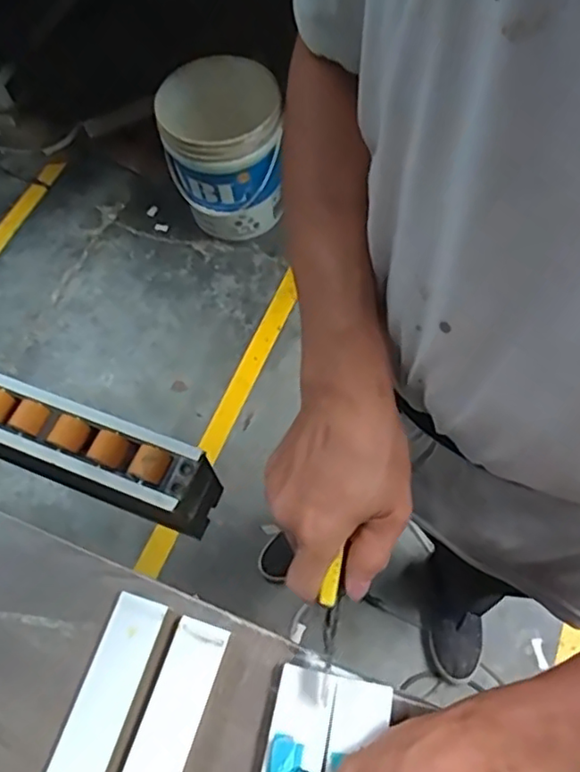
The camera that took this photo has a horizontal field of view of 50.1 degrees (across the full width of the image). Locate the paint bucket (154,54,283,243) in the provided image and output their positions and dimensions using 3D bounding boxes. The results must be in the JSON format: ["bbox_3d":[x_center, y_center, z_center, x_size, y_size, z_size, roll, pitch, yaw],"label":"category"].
[{"bbox_3d":[-0.167,-0.596,1.635,0.283,0.374,0.311,-2,63,4],"label":"paint bucket"}]

